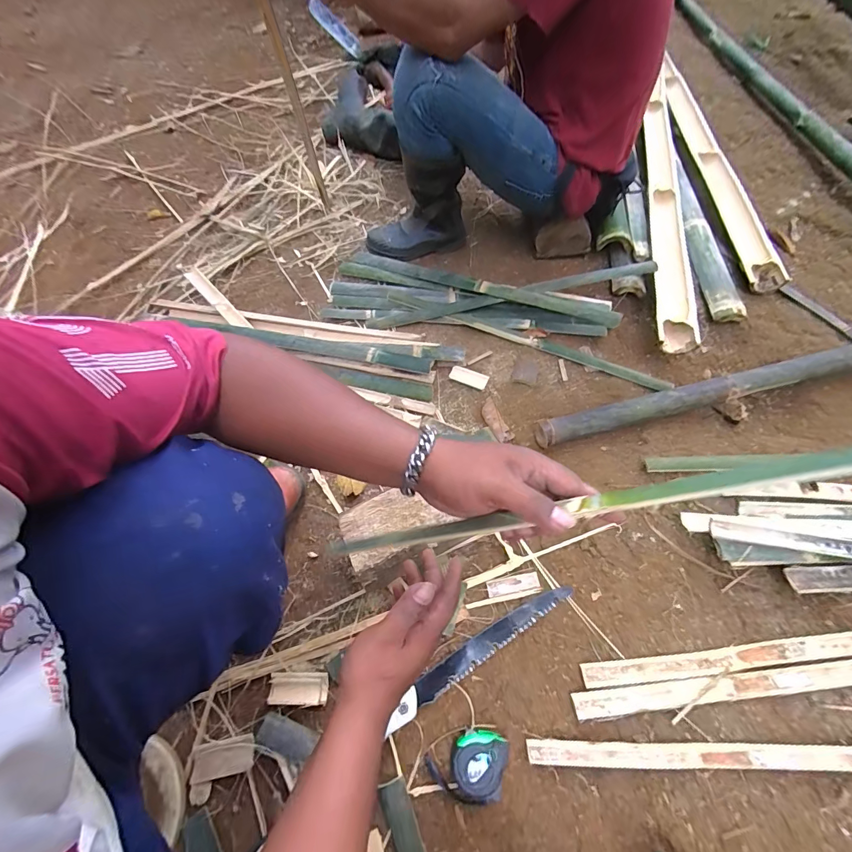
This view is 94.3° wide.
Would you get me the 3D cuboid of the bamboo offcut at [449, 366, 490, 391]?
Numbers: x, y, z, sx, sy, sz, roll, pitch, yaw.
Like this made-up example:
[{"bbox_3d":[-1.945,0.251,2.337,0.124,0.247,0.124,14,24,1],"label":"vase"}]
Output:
[{"bbox_3d":[0.092,-0.104,0.846,0.080,0.009,0.037,24,63,9],"label":"bamboo offcut"}]

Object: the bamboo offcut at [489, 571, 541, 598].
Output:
[{"bbox_3d":[0.139,0.253,0.632,0.082,0.005,0.025,-8,63,-8],"label":"bamboo offcut"}]

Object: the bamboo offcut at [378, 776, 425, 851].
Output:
[{"bbox_3d":[-0.030,0.511,0.506,0.036,0.023,0.092,-18,64,-13],"label":"bamboo offcut"}]

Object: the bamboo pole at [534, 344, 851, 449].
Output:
[{"bbox_3d":[0.720,-0.108,0.796,1.065,0.040,0.061,-13,63,-10],"label":"bamboo pole"}]

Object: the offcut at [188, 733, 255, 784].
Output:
[{"bbox_3d":[-0.286,0.468,0.555,0.090,0.014,0.043,-9,63,-8],"label":"offcut"}]

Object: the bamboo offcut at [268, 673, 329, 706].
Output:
[{"bbox_3d":[-0.190,0.392,0.590,0.089,0.004,0.041,-3,44,3],"label":"bamboo offcut"}]

